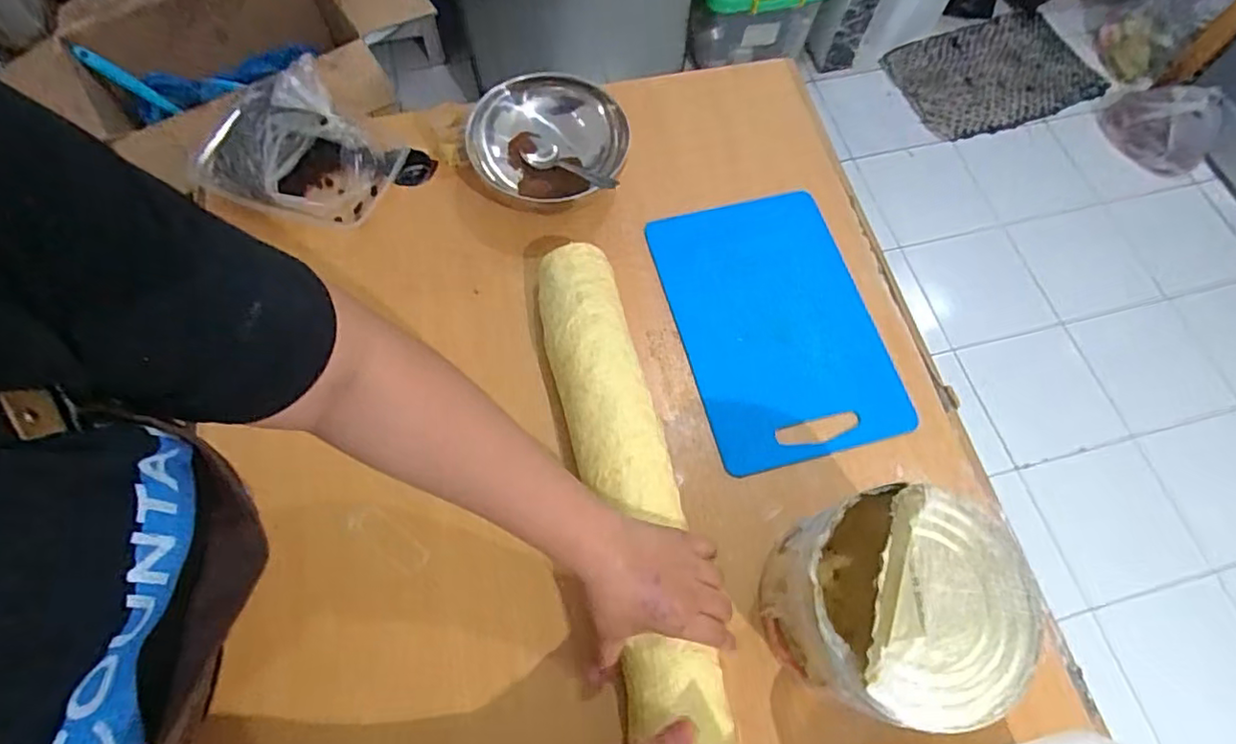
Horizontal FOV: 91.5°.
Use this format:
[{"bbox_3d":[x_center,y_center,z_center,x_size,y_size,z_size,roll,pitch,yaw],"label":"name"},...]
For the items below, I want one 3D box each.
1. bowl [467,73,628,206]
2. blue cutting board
[{"bbox_3d":[-0.075,-0.240,0.659,0.158,0.066,0.156,1,68,-2],"label":"bowl"},{"bbox_3d":[0.163,-0.054,0.627,0.198,0.009,0.292,-13,69,-7],"label":"blue cutting board"}]

